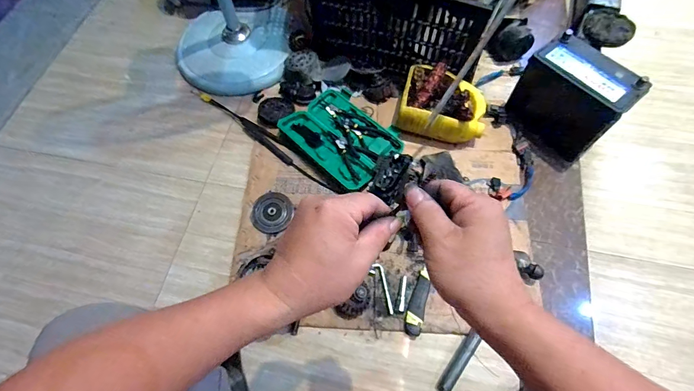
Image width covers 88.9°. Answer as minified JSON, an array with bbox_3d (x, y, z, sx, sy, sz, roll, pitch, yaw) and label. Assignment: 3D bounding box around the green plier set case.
[{"bbox_3d":[-0.011,-0.166,0.959,0.221,0.029,0.305,-41,70,-16],"label":"green plier set case"}]

